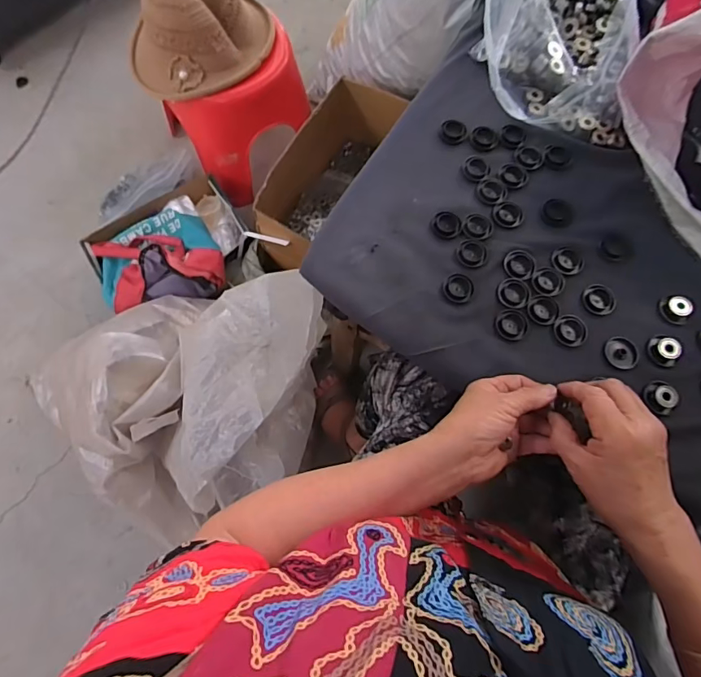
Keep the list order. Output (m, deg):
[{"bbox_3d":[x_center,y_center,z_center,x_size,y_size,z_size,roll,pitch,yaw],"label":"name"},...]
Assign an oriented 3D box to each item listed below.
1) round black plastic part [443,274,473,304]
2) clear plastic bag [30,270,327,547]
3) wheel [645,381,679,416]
[{"bbox_3d":[0.117,-0.054,0.497,0.030,0.005,0.033,0,73,-1],"label":"round black plastic part"},{"bbox_3d":[-0.220,0.100,0.755,0.328,0.379,0.366,7,73,2],"label":"clear plastic bag"},{"bbox_3d":[0.314,0.058,0.460,0.028,0.021,0.033,-12,73,-4],"label":"wheel"}]

